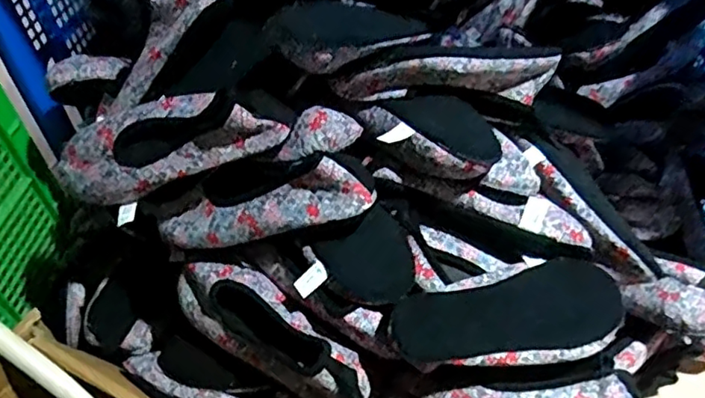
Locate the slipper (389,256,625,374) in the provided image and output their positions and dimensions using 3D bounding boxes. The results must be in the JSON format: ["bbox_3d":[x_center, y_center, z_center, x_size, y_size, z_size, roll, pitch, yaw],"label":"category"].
[{"bbox_3d":[0.159,0.121,0.588,0.253,0.050,0.096,-7,62,-19],"label":"slipper"}]

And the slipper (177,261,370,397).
[{"bbox_3d":[-0.089,0.127,0.606,0.246,0.059,0.079,29,56,28],"label":"slipper"}]

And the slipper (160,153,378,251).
[{"bbox_3d":[-0.098,0.002,0.611,0.240,0.062,0.073,-12,43,23],"label":"slipper"}]

